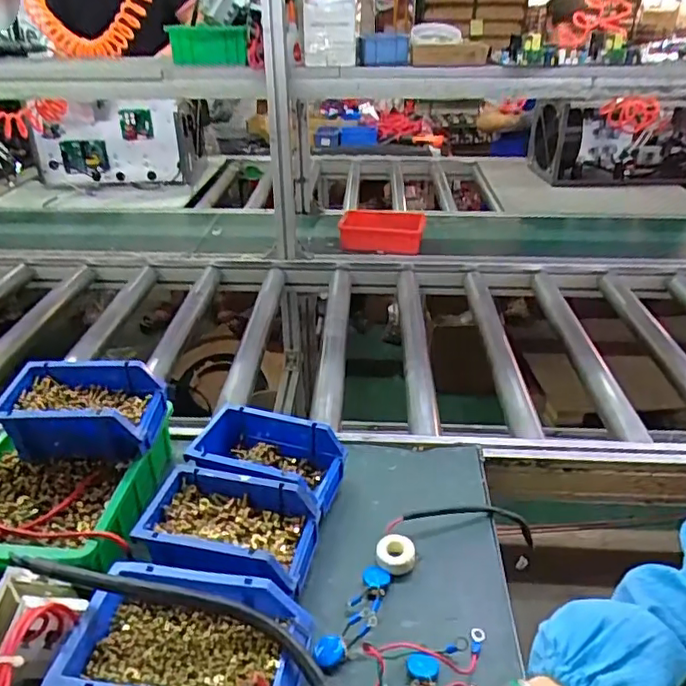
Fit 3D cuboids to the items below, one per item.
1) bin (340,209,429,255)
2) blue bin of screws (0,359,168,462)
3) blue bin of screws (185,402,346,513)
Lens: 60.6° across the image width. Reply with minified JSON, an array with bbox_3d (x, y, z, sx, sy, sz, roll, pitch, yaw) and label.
[{"bbox_3d":[0.090,-0.265,1.370,0.203,0.070,0.112,-1,31,-1],"label":"bin"},{"bbox_3d":[-0.295,0.079,0.674,0.160,0.072,0.100,-1,31,0],"label":"blue bin of screws"},{"bbox_3d":[-0.086,0.136,0.687,0.164,0.063,0.111,6,31,11],"label":"blue bin of screws"}]

